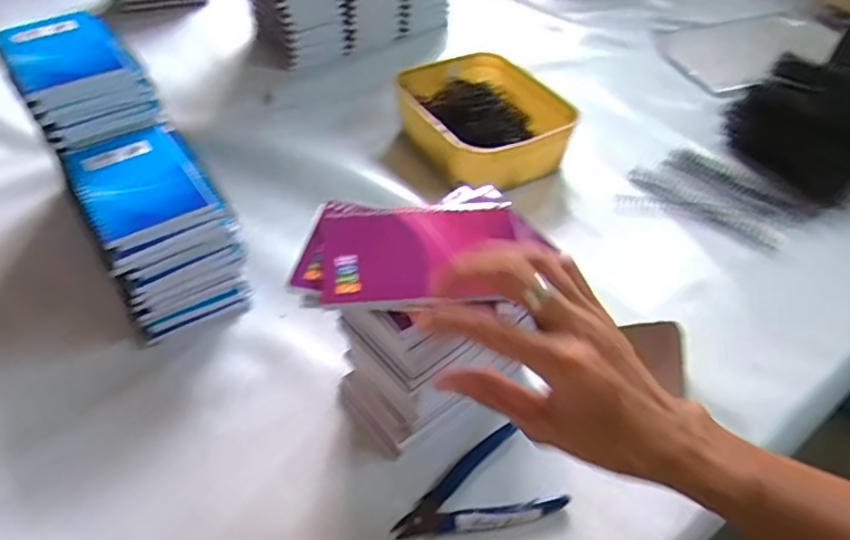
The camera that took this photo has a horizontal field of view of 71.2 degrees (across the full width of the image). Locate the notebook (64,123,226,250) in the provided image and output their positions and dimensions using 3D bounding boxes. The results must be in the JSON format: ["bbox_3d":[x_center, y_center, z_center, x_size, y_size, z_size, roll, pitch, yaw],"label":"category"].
[{"bbox_3d":[-0.232,-0.076,0.483,0.093,0.011,0.139,-24,51,-24],"label":"notebook"}]

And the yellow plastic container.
[{"bbox_3d":[0.062,-0.183,0.688,0.156,0.056,0.220,-25,52,-22],"label":"yellow plastic container"}]

